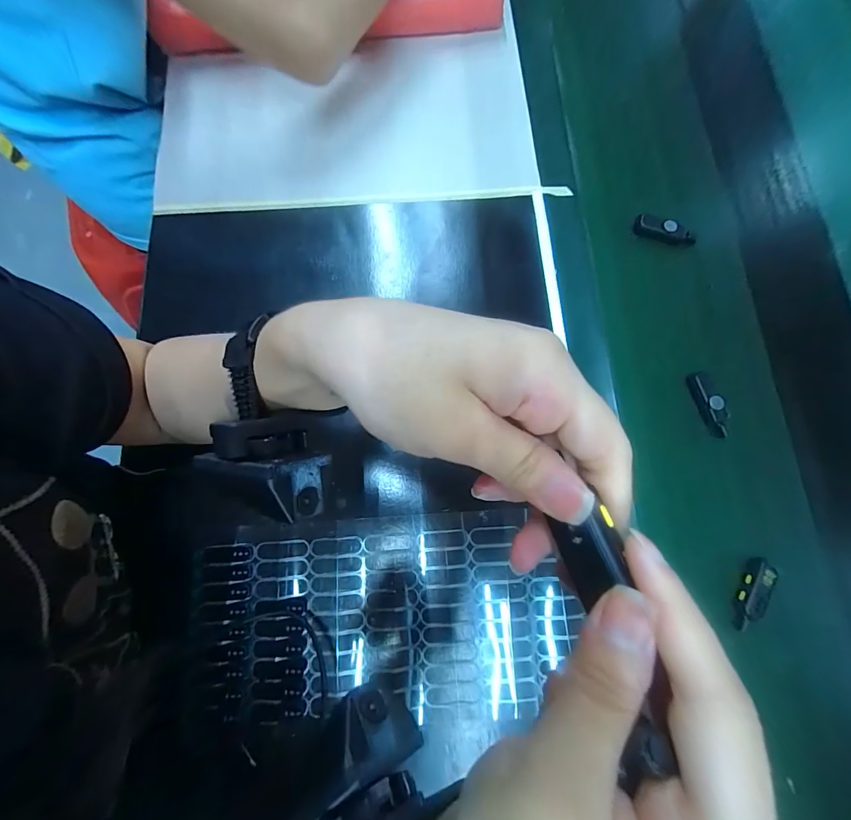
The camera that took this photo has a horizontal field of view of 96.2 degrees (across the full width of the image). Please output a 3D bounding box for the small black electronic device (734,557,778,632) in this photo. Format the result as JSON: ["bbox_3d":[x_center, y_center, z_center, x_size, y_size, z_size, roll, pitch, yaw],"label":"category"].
[{"bbox_3d":[0.254,0.142,0.295,0.018,0.012,0.057,29,77,6],"label":"small black electronic device"}]

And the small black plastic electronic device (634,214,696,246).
[{"bbox_3d":[0.230,-0.171,0.367,0.056,0.019,0.012,21,77,4],"label":"small black plastic electronic device"}]

